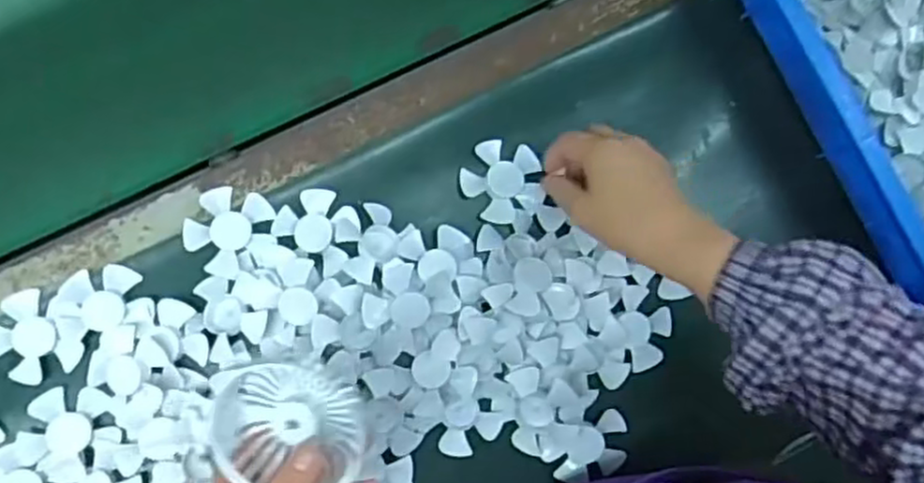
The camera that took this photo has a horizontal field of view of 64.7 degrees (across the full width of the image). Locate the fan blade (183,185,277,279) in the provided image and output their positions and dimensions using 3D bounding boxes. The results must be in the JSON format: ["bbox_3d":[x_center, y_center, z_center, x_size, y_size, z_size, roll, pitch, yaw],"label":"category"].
[{"bbox_3d":[-0.192,-0.012,0.601,0.071,0.007,0.067,0,84,-4],"label":"fan blade"}]

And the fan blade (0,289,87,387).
[{"bbox_3d":[-0.341,0.080,0.582,0.072,0.010,0.063,33,82,0],"label":"fan blade"}]

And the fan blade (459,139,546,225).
[{"bbox_3d":[0.035,-0.054,0.633,0.068,0.008,0.071,0,82,0],"label":"fan blade"}]

